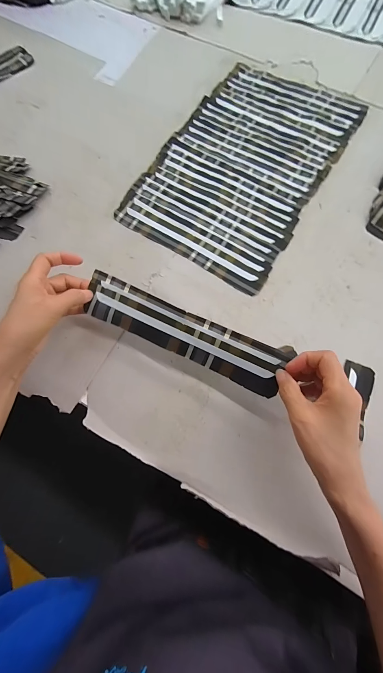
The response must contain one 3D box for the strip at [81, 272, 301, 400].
[{"bbox_3d":[-0.013,-0.006,0.341,0.250,0.006,0.059,22,99,10],"label":"strip"}]

